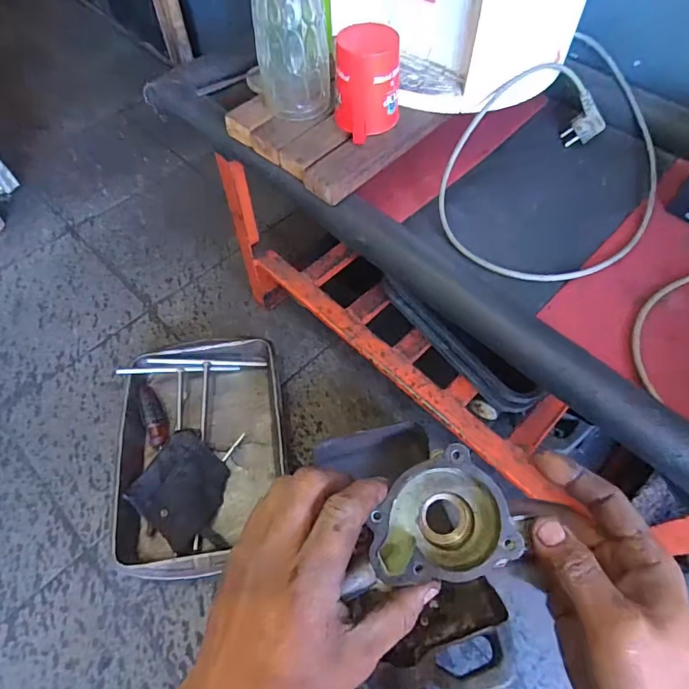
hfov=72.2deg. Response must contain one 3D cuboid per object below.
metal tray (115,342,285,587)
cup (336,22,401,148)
[{"bbox_3d":[-0.218,0.162,0.734,0.247,0.045,0.359,-8,60,-4],"label":"metal tray"},{"bbox_3d":[0.024,-0.268,0.493,0.067,0.083,0.075,5,60,3],"label":"cup"}]

